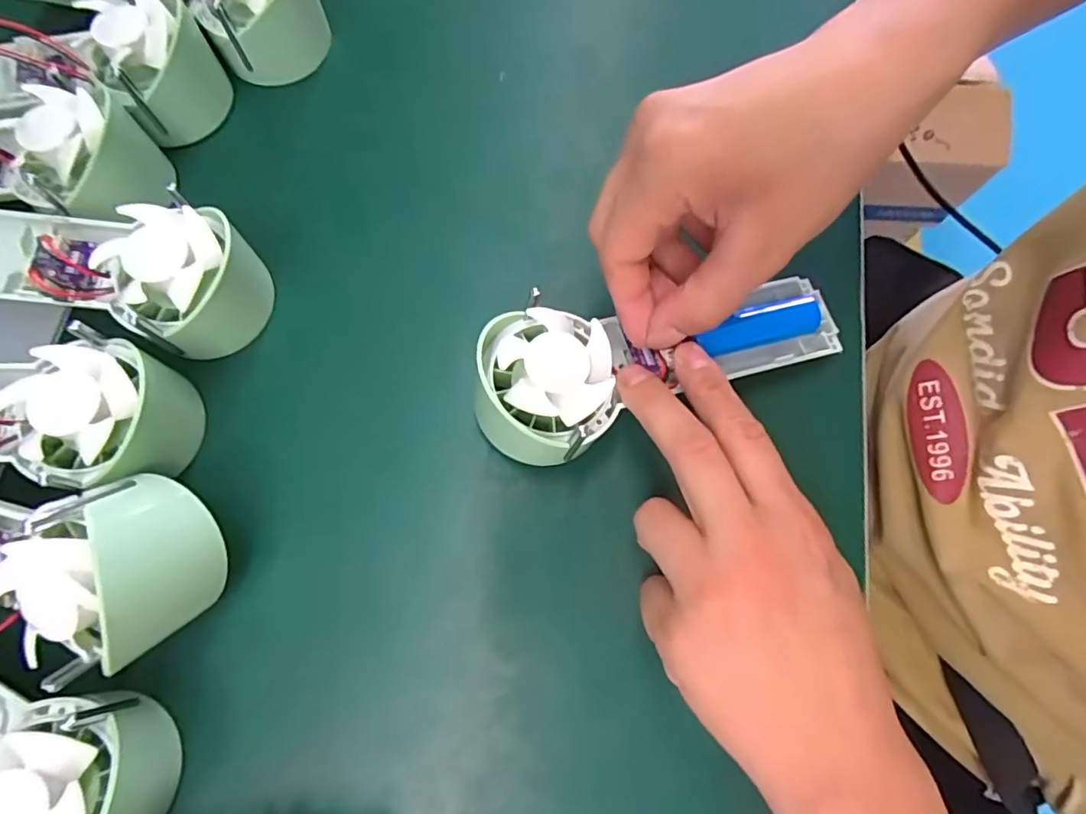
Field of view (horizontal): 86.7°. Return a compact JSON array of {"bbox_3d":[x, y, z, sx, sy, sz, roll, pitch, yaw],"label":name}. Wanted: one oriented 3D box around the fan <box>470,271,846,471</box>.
[{"bbox_3d":[0.055,-0.020,0.252,0.170,0.028,0.057,-11,73,-18],"label":"fan"}]

